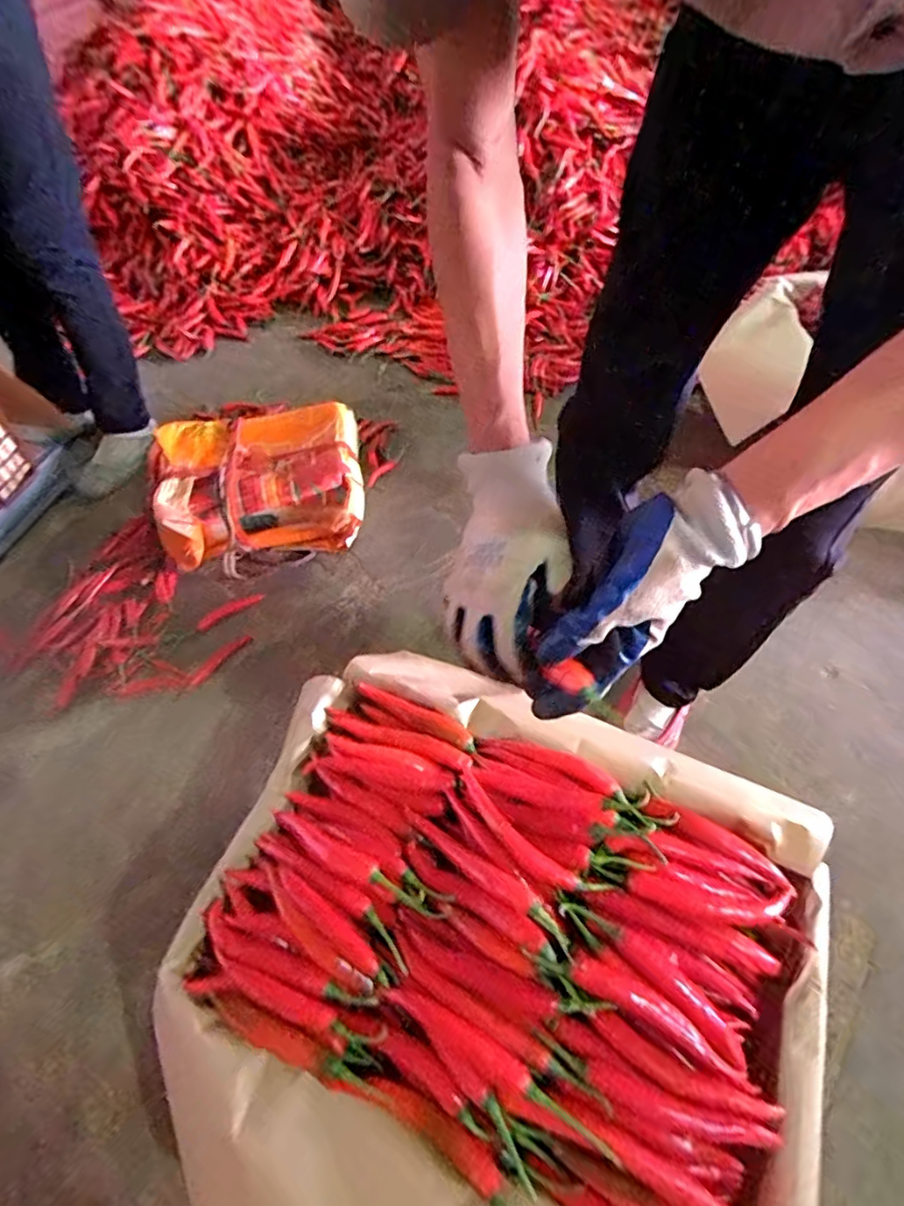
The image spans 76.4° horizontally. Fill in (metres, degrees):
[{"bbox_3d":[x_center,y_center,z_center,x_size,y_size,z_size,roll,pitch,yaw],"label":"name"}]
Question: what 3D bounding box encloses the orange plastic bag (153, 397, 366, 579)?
[{"bbox_3d":[-0.351,-0.229,1.091,0.362,0.149,0.313,-13,53,-4],"label":"orange plastic bag"}]

